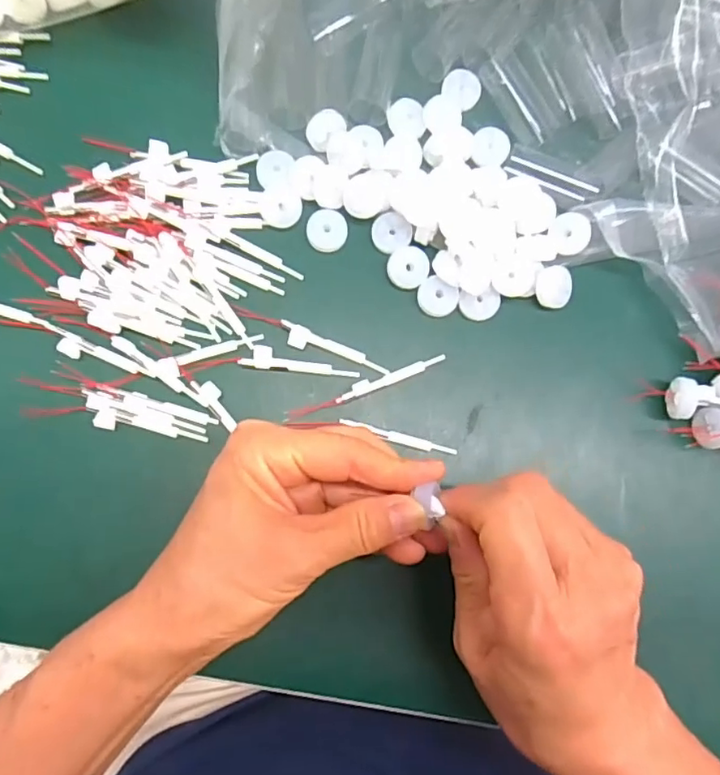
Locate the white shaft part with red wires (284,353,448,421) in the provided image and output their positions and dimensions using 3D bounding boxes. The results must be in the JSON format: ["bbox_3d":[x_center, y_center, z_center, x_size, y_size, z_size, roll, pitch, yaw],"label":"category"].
[{"bbox_3d":[0.004,0.000,0.284,0.083,0.008,0.007,-20,87,-7],"label":"white shaft part with red wires"}]

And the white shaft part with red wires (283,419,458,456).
[{"bbox_3d":[0.015,0.024,0.284,0.068,0.005,0.006,15,83,-4],"label":"white shaft part with red wires"}]

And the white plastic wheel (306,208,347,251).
[{"bbox_3d":[-0.017,-0.080,0.292,0.020,0.004,0.021,0,84,-5],"label":"white plastic wheel"}]

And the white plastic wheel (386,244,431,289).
[{"bbox_3d":[0.025,-0.061,0.292,0.021,0.004,0.021,1,84,-5],"label":"white plastic wheel"}]

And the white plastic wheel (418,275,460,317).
[{"bbox_3d":[0.040,-0.046,0.292,0.020,0.004,0.018,28,83,-2],"label":"white plastic wheel"}]

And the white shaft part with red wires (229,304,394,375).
[{"bbox_3d":[-0.024,-0.022,0.285,0.080,0.004,0.010,23,83,-3],"label":"white shaft part with red wires"}]

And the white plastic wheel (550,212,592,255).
[{"bbox_3d":[0.109,-0.080,0.296,0.019,0.004,0.021,-16,86,-7],"label":"white plastic wheel"}]

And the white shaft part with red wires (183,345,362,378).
[{"bbox_3d":[-0.043,-0.013,0.282,0.085,0.004,0.015,1,84,-5],"label":"white shaft part with red wires"}]

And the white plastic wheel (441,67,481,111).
[{"bbox_3d":[0.056,-0.162,0.310,0.020,0.004,0.021,1,84,-5],"label":"white plastic wheel"}]

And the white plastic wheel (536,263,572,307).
[{"bbox_3d":[0.100,-0.052,0.296,0.020,0.004,0.021,1,84,-5],"label":"white plastic wheel"}]

